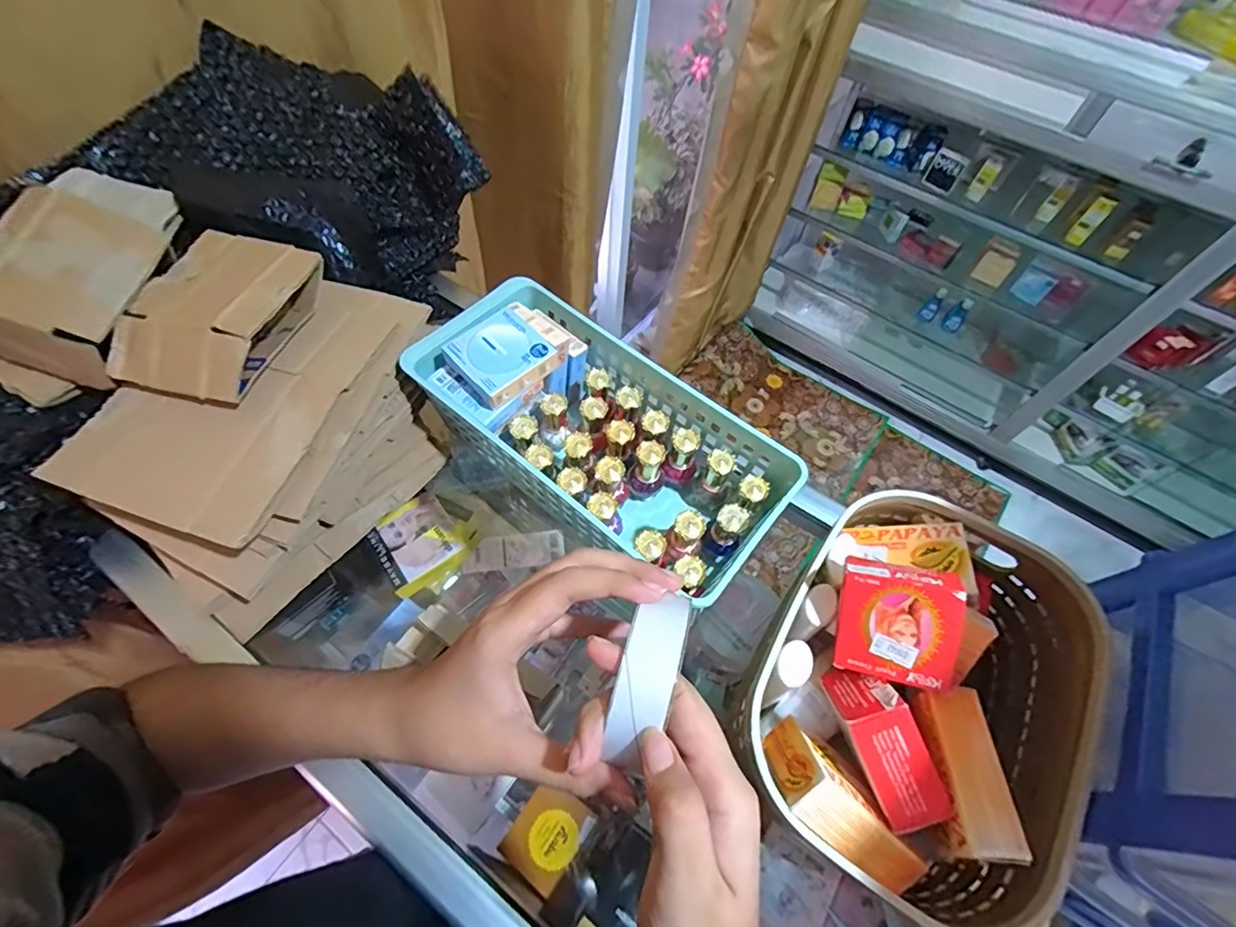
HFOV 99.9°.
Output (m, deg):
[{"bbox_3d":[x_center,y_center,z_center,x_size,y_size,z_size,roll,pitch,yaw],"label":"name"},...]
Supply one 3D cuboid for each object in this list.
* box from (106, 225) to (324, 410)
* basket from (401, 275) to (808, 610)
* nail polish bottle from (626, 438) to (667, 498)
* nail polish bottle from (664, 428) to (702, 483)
[{"bbox_3d":[-0.292,-0.108,0.387,0.095,0.047,0.127,16,59,6],"label":"box"},{"bbox_3d":[-0.016,-0.022,0.414,0.289,0.098,0.133,37,63,17],"label":"basket"},{"bbox_3d":[0.023,0.007,0.421,0.028,0.058,0.023,14,59,5],"label":"nail polish bottle"},{"bbox_3d":[0.054,-0.005,0.427,0.025,0.046,0.025,17,59,7],"label":"nail polish bottle"}]

